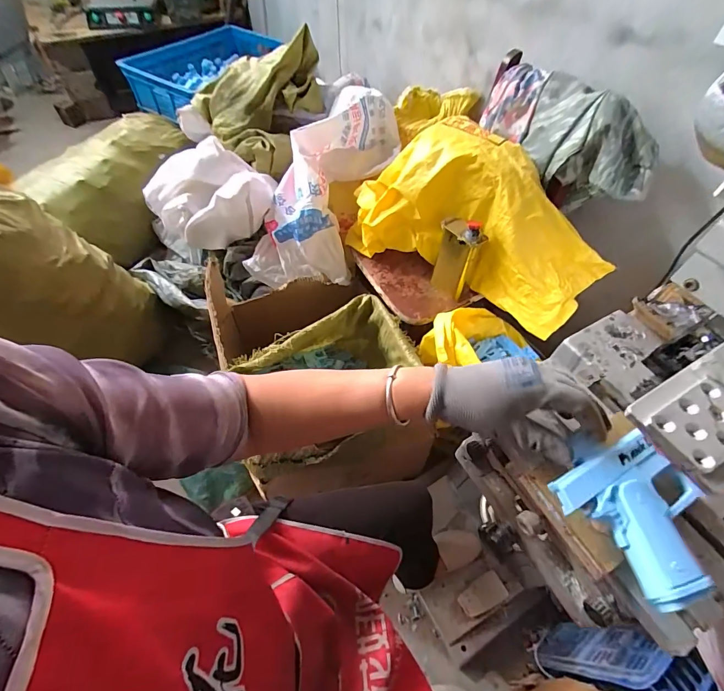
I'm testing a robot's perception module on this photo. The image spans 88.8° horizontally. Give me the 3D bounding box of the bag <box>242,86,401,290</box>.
[{"bbox_3d":[-0.113,-0.536,1.228,0.370,0.242,0.752,27,88,16],"label":"bag"}]

